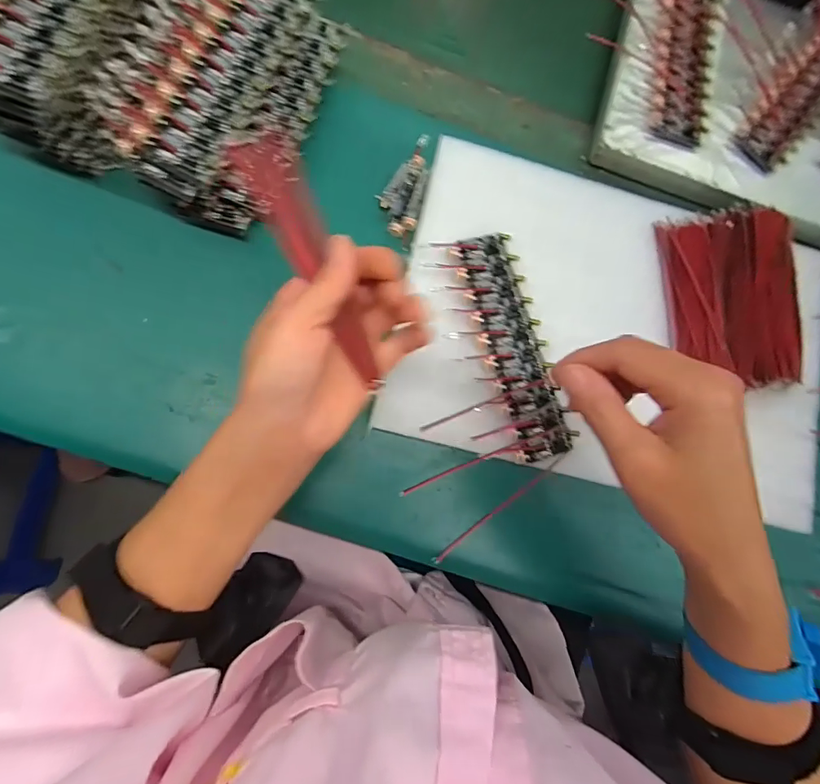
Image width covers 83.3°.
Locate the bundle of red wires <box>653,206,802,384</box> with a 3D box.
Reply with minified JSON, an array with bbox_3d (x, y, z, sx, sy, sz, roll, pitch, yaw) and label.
[{"bbox_3d":[0.236,-0.070,0.330,0.096,0.023,0.130,-1,79,-8],"label":"bundle of red wires"}]

